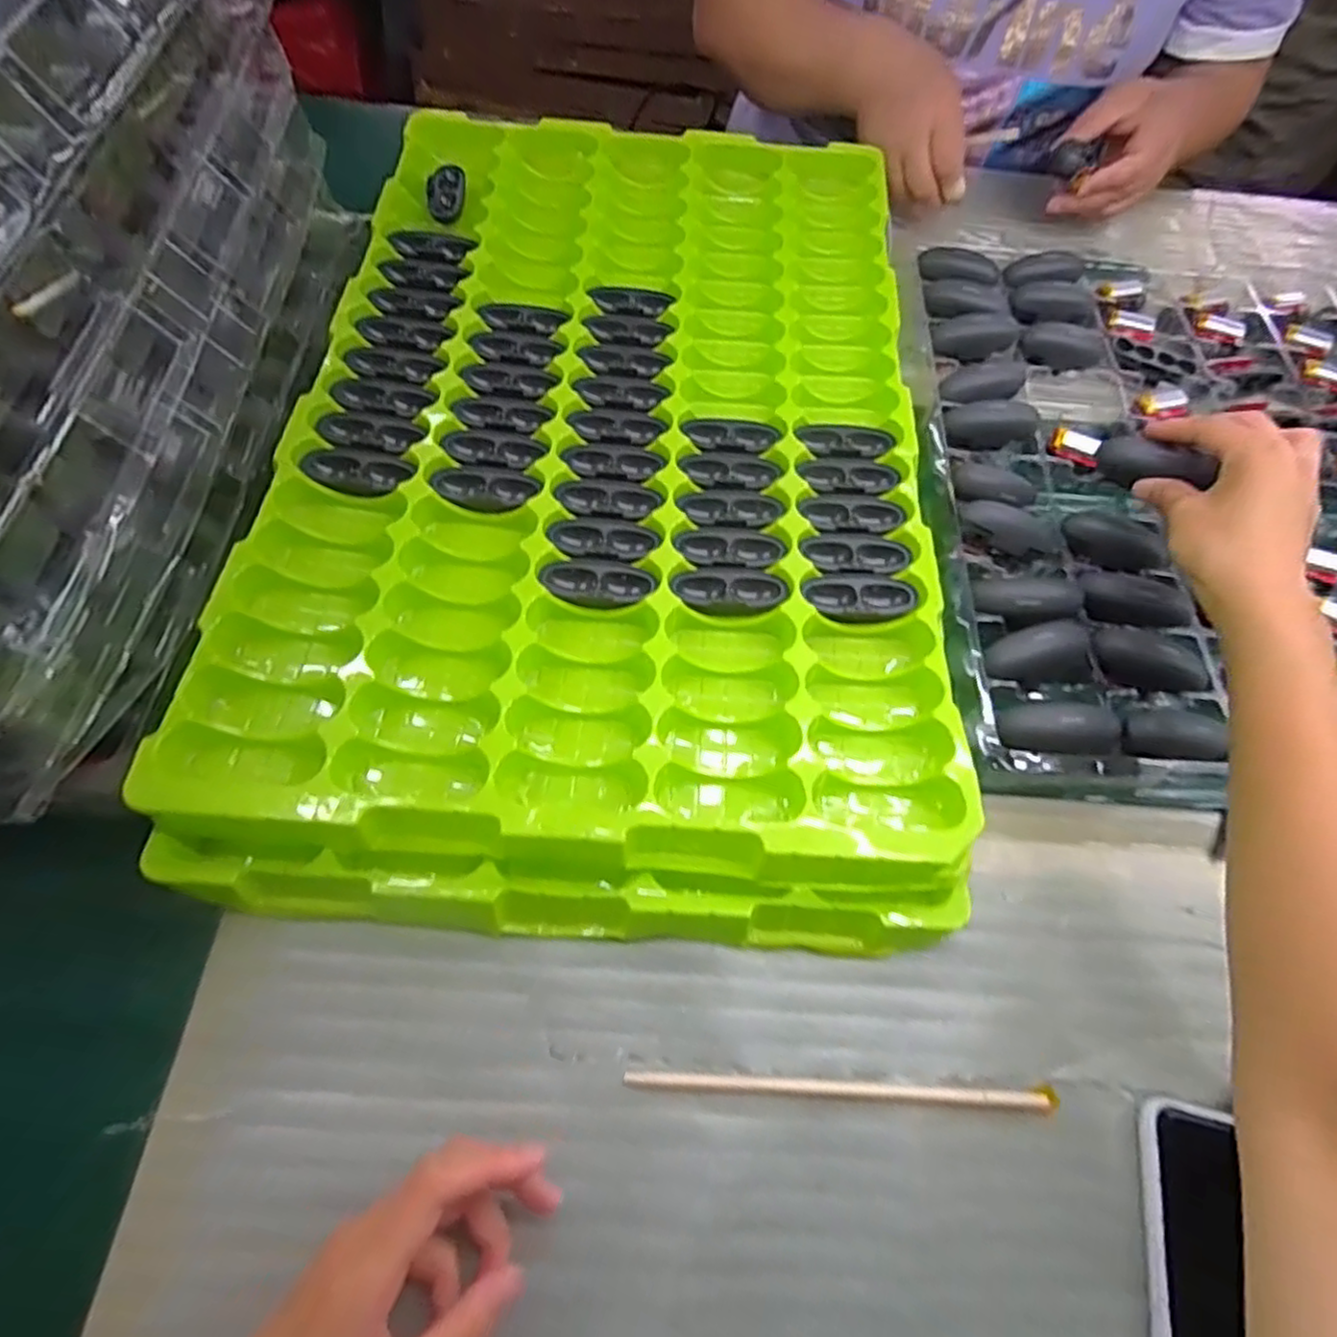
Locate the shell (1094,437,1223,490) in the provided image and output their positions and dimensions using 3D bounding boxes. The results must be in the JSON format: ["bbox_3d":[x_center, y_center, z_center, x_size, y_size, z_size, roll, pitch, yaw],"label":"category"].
[{"bbox_3d":[0.288,-0.121,0.396,0.015,0.027,0.061,-38,37,-16],"label":"shell"}]

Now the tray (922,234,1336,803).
[{"bbox_3d":[0.402,-0.133,0.461,0.438,0.056,0.466,6,64,-1],"label":"tray"}]

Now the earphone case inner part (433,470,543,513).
[{"bbox_3d":[-0.112,-0.111,0.412,0.061,0.013,0.029,-3,65,-6],"label":"earphone case inner part"}]

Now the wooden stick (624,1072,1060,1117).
[{"bbox_3d":[0.080,0.193,0.306,0.196,0.009,0.009,5,64,-2],"label":"wooden stick"}]

